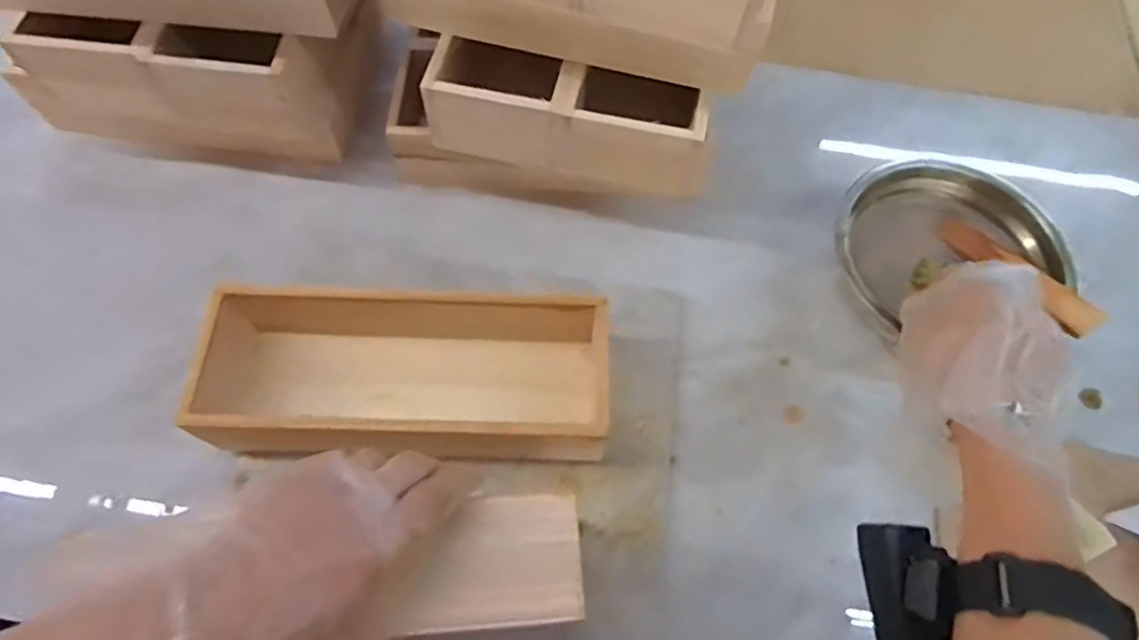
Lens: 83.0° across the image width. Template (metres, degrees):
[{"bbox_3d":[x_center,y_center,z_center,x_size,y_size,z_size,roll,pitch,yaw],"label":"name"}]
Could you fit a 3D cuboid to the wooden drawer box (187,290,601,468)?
[{"bbox_3d":[-0.112,0.040,0.447,0.272,0.080,0.107,1,64,-2],"label":"wooden drawer box"}]

